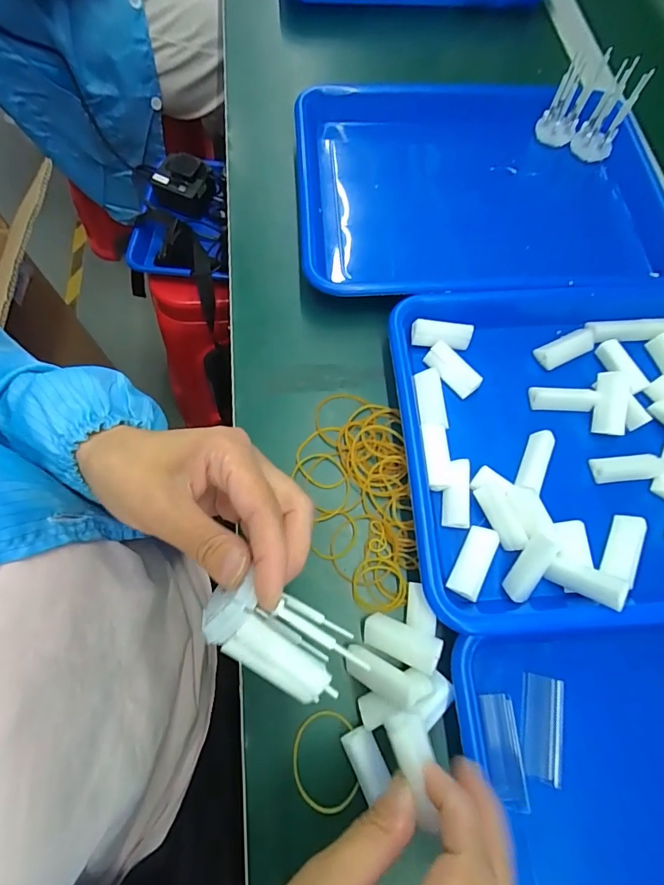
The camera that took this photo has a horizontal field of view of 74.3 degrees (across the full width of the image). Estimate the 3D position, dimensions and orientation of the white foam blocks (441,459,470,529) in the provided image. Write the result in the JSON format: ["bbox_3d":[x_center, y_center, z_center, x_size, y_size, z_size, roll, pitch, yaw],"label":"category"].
[{"bbox_3d":[0.086,0.036,0.304,0.017,0.012,0.046,5,69,-1],"label":"white foam blocks"}]

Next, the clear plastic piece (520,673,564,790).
[{"bbox_3d":[0.125,0.169,0.260,0.021,0.010,0.053,14,69,2],"label":"clear plastic piece"}]

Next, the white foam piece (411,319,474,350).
[{"bbox_3d":[0.086,-0.085,0.343,0.047,0.014,0.016,7,69,-1],"label":"white foam piece"}]

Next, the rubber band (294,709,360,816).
[{"bbox_3d":[-0.005,0.185,0.255,0.036,0.004,0.049,-5,65,-3],"label":"rubber band"}]

